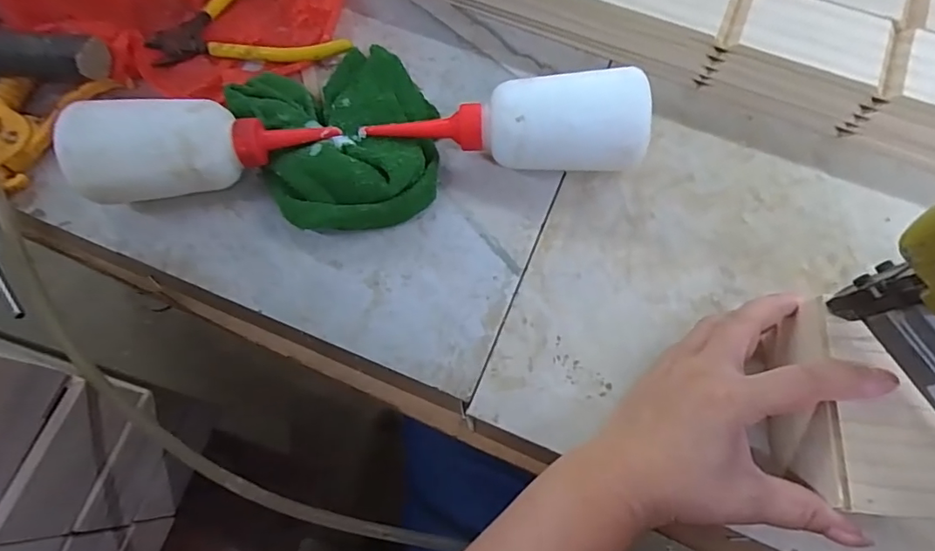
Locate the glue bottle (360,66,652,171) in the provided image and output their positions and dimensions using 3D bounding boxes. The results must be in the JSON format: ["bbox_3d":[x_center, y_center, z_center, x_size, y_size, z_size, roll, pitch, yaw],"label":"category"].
[{"bbox_3d":[0.024,-0.088,0.335,0.176,0.063,0.050,-2,70,0],"label":"glue bottle"}]

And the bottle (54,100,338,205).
[{"bbox_3d":[-0.167,-0.077,0.337,0.166,0.061,0.051,-5,70,-1],"label":"bottle"}]

